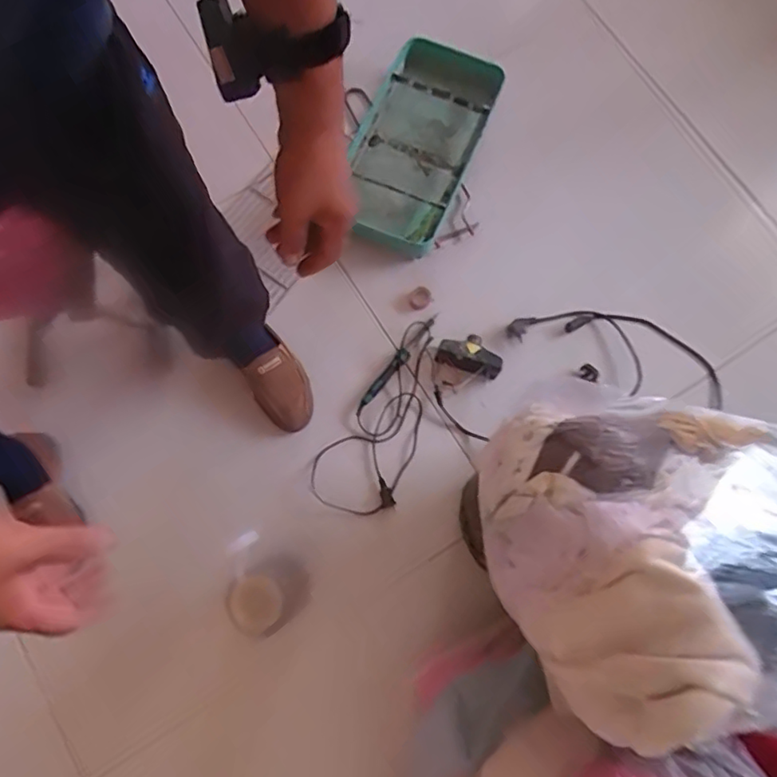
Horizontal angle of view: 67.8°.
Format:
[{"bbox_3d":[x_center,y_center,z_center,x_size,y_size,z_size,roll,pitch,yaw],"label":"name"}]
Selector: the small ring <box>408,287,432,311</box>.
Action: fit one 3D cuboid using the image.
[{"bbox_3d":[0.061,-0.174,1.125,0.048,0.015,0.043,-43,81,-11],"label":"small ring"}]

